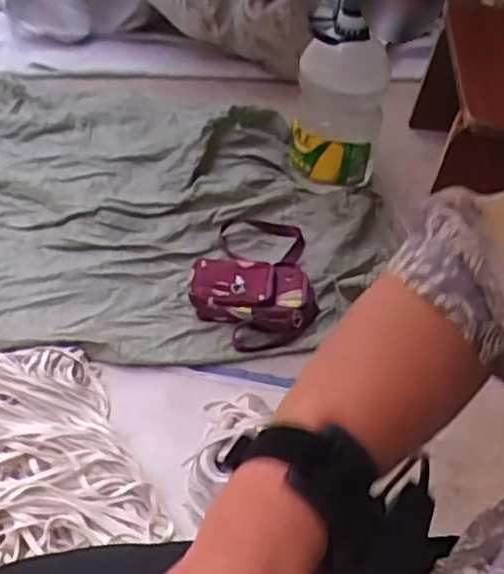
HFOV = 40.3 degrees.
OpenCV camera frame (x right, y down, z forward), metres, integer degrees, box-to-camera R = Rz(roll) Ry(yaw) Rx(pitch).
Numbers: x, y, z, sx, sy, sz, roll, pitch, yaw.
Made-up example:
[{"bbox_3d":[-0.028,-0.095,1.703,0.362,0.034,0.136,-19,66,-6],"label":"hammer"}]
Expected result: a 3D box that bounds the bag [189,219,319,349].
[{"bbox_3d":[0.000,-0.031,1.130,0.202,0.064,0.313,1,46,-9],"label":"bag"}]

